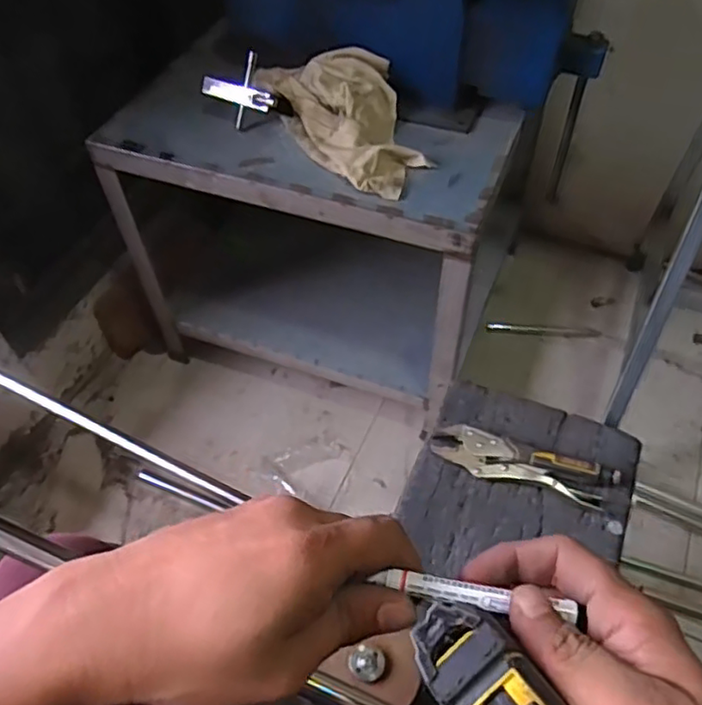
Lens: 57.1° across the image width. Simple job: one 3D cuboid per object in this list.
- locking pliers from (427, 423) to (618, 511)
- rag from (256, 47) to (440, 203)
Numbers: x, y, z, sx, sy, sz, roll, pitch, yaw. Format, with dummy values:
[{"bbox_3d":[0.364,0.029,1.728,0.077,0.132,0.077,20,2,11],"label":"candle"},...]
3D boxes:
[{"bbox_3d":[0.203,0.132,0.772,0.211,0.023,0.052,16,54,15],"label":"locking pliers"},{"bbox_3d":[-0.003,-0.359,0.946,0.164,0.080,0.325,-27,56,-18],"label":"rag"}]

